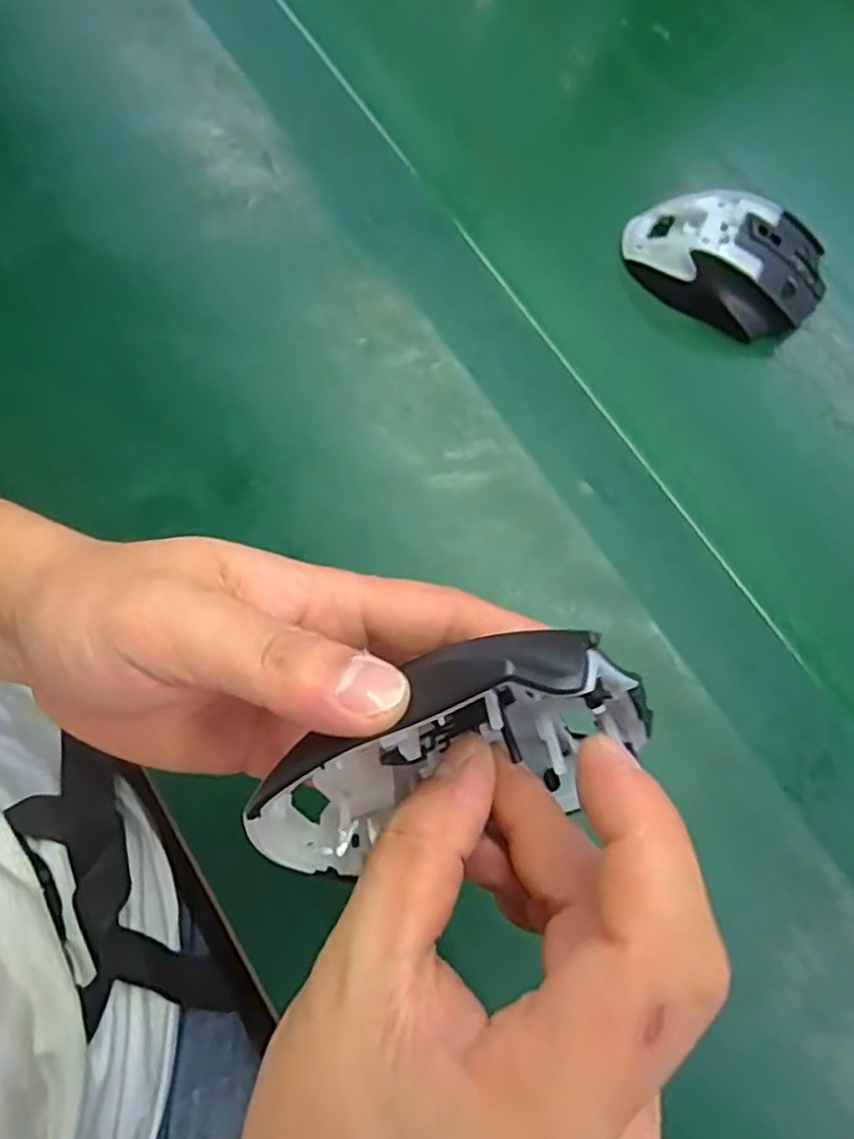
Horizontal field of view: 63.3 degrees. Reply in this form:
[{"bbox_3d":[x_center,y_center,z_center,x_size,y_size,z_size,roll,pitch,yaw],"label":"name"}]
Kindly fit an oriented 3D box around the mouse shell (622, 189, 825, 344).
[{"bbox_3d":[0.173,-0.179,0.407,0.111,0.045,0.062,19,74,3],"label":"mouse shell"}]

